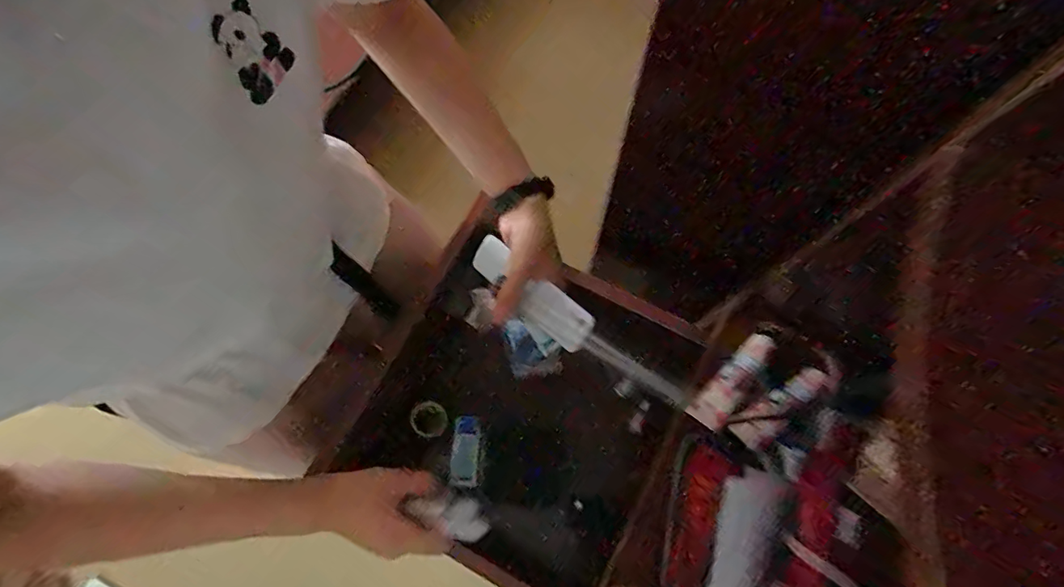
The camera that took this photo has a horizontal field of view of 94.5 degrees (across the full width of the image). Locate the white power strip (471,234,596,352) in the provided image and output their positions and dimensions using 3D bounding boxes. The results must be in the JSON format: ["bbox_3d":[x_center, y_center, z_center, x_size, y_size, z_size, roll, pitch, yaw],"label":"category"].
[{"bbox_3d":[-0.001,0.000,0.468,0.140,0.026,0.038,41,78,21],"label":"white power strip"}]

